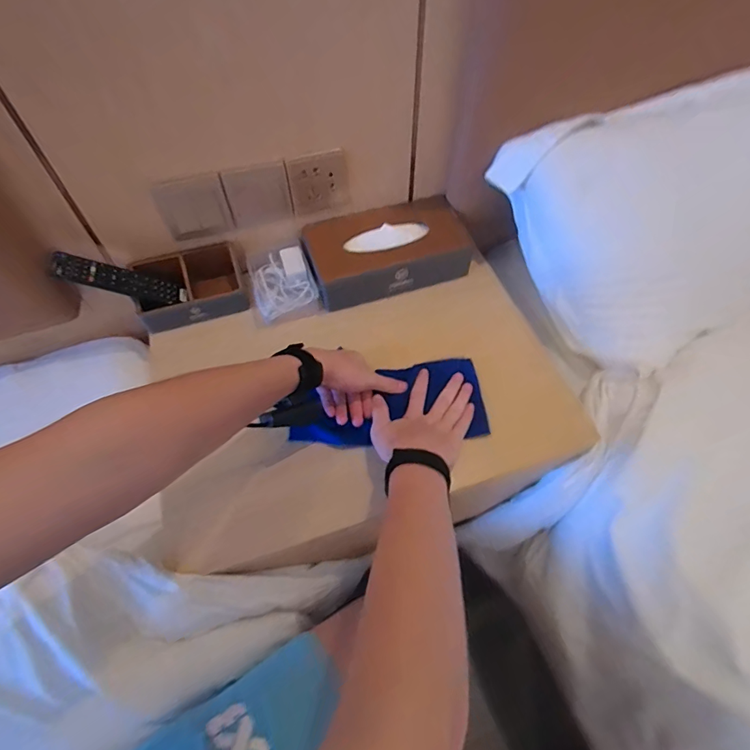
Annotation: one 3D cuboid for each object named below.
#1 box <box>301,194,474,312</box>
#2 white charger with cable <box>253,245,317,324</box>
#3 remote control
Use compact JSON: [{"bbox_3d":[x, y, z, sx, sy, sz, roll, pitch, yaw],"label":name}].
[{"bbox_3d":[0.024,-0.197,0.711,0.248,0.072,0.128,-15,57,-10],"label":"box"},{"bbox_3d":[-0.143,-0.138,0.692,0.084,0.039,0.111,-16,57,-10],"label":"white charger with cable"},{"bbox_3d":[-0.354,-0.133,0.631,0.165,0.022,0.046,12,48,-38],"label":"remote control"}]

